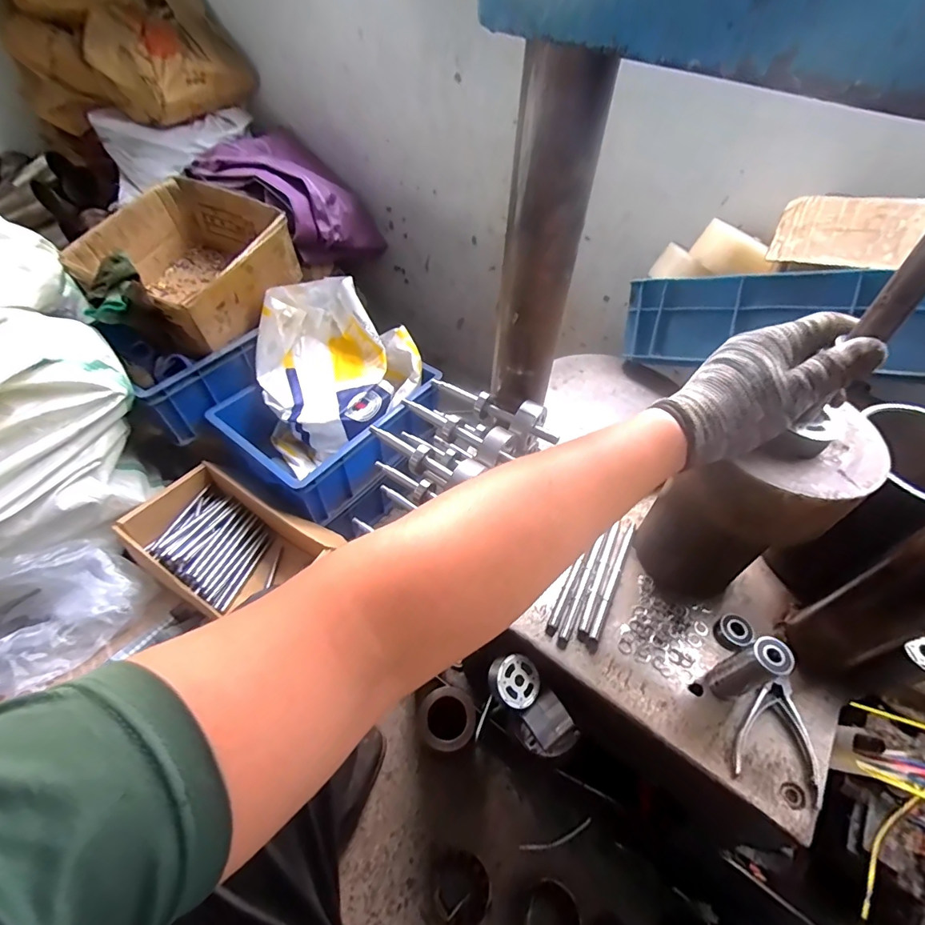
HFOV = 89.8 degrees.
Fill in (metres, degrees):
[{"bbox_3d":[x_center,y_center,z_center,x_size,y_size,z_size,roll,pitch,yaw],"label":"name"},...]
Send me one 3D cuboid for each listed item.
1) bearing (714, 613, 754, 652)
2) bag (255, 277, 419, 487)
[{"bbox_3d":[0.289,0.180,0.494,0.036,0.011,0.033,-29,57,-24],"label":"bearing"},{"bbox_3d":[-0.274,-0.194,0.981,0.323,0.244,0.272,-27,56,-23],"label":"bag"}]

